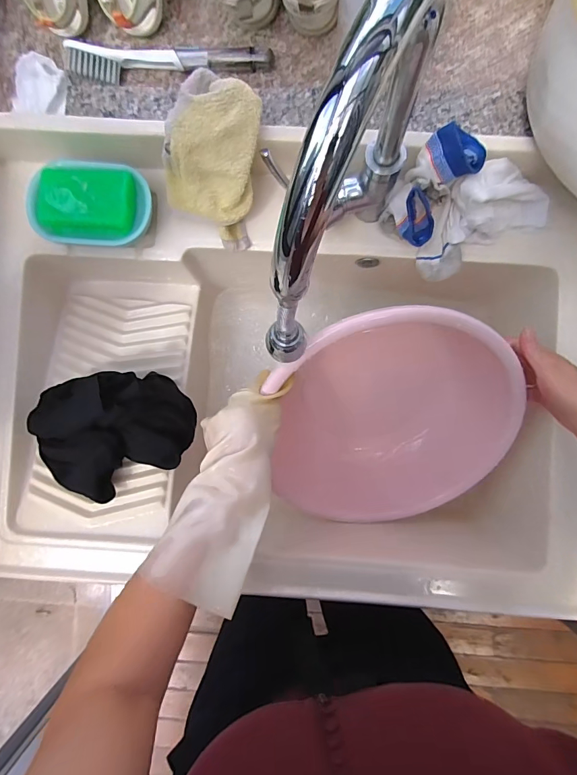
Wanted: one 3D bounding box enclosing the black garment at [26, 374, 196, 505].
[{"bbox_3d":[-0.217,0.055,0.488,0.177,0.087,0.141,-17,88,2],"label":"black garment"}]

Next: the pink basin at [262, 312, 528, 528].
[{"bbox_3d":[0.116,0.049,0.525,0.335,0.120,0.287,-32,86,14],"label":"pink basin"}]

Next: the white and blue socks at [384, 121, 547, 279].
[{"bbox_3d":[0.211,-0.213,0.462,0.152,0.085,0.145,-42,88,1],"label":"white and blue socks"}]

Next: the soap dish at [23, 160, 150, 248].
[{"bbox_3d":[-0.242,-0.225,0.490,0.146,0.047,0.092,6,89,2],"label":"soap dish"}]

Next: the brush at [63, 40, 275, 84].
[{"bbox_3d":[-0.141,-0.395,0.480,0.239,0.044,0.032,-5,89,2],"label":"brush"}]

